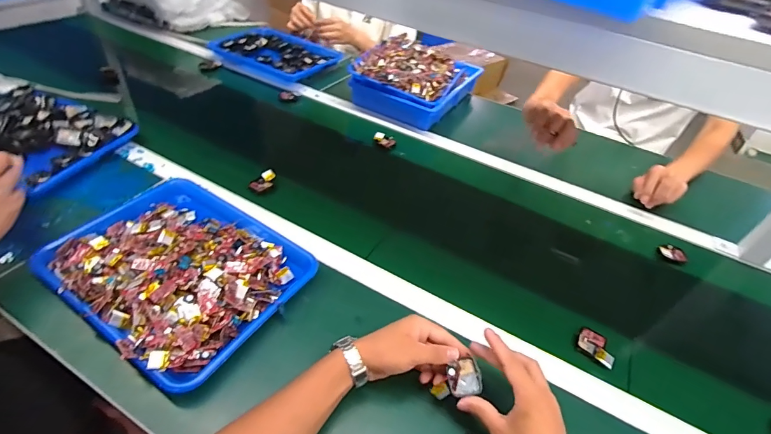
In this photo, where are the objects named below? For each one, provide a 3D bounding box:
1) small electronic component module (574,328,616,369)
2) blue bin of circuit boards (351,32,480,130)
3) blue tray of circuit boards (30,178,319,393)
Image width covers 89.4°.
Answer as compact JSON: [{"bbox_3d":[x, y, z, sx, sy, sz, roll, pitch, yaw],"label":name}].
[{"bbox_3d":[0.301,0.185,0.555,0.051,0.011,0.045,31,48,24],"label":"small electronic component module"},{"bbox_3d":[0.086,-0.375,1.051,0.262,0.100,0.323,21,45,15],"label":"blue bin of circuit boards"},{"bbox_3d":[-0.297,0.060,0.567,0.334,0.052,0.260,28,47,21],"label":"blue tray of circuit boards"}]

